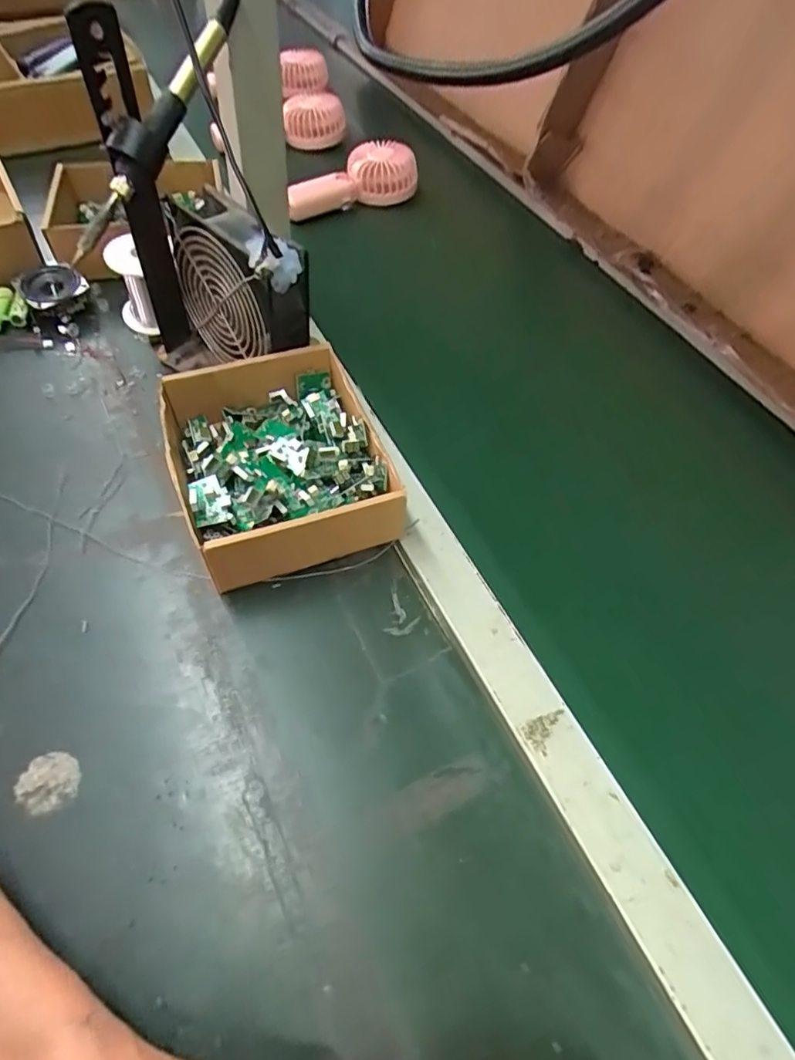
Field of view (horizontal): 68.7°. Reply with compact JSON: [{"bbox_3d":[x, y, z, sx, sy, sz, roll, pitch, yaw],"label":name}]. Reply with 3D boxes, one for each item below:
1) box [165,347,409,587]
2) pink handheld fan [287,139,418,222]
[{"bbox_3d":[-0.089,-0.052,0.432,0.147,0.054,0.172,-16,58,-14],"label":"box"},{"bbox_3d":[-0.057,-0.430,0.723,0.165,0.056,0.075,-36,64,-24],"label":"pink handheld fan"}]

